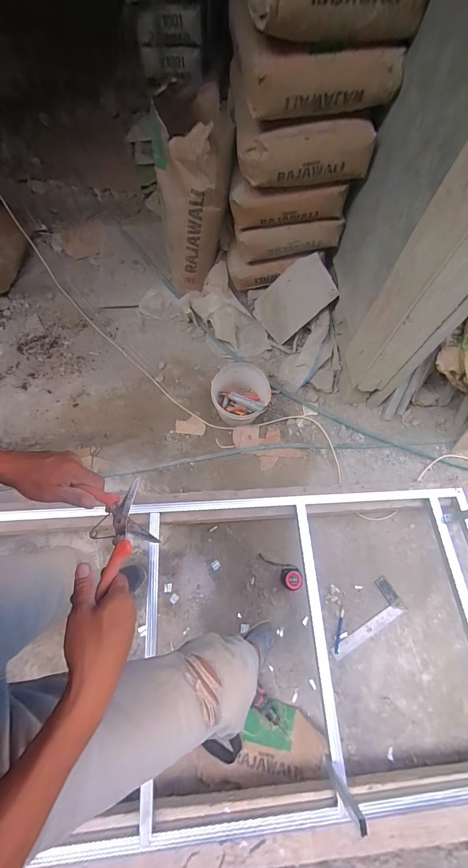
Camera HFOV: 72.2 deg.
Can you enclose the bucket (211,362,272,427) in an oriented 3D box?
[{"bbox_3d":[0.024,-0.128,1.210,0.206,0.183,0.193,1,67,-1],"label":"bucket"}]

